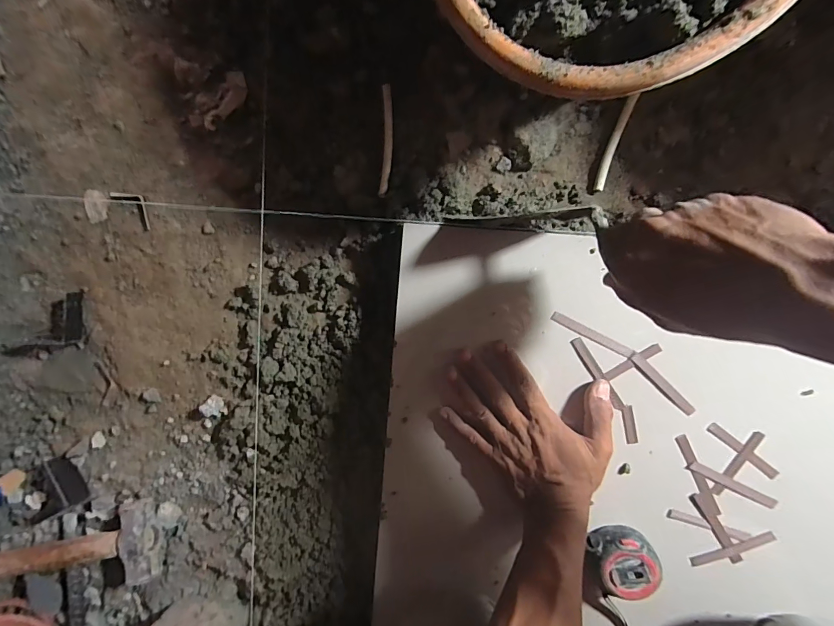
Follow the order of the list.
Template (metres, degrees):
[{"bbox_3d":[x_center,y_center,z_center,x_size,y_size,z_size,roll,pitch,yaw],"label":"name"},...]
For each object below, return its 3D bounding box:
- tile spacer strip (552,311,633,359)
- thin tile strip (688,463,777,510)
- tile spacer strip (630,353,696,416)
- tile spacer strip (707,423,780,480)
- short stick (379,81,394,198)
[{"bbox_3d":[0.177,0.022,0.384,0.086,0.004,0.009,27,98,5],"label":"tile spacer strip"},{"bbox_3d":[0.311,0.170,0.375,0.083,0.007,0.011,24,99,4],"label":"thin tile strip"},{"bbox_3d":[0.244,0.070,0.376,0.010,0.004,0.077,-44,88,10],"label":"tile spacer strip"},{"bbox_3d":[0.317,0.133,0.370,0.073,0.007,0.011,39,99,3],"label":"tile spacer strip"},{"bbox_3d":[-0.035,-0.198,0.441,0.012,0.010,0.122,4,96,8],"label":"short stick"}]

